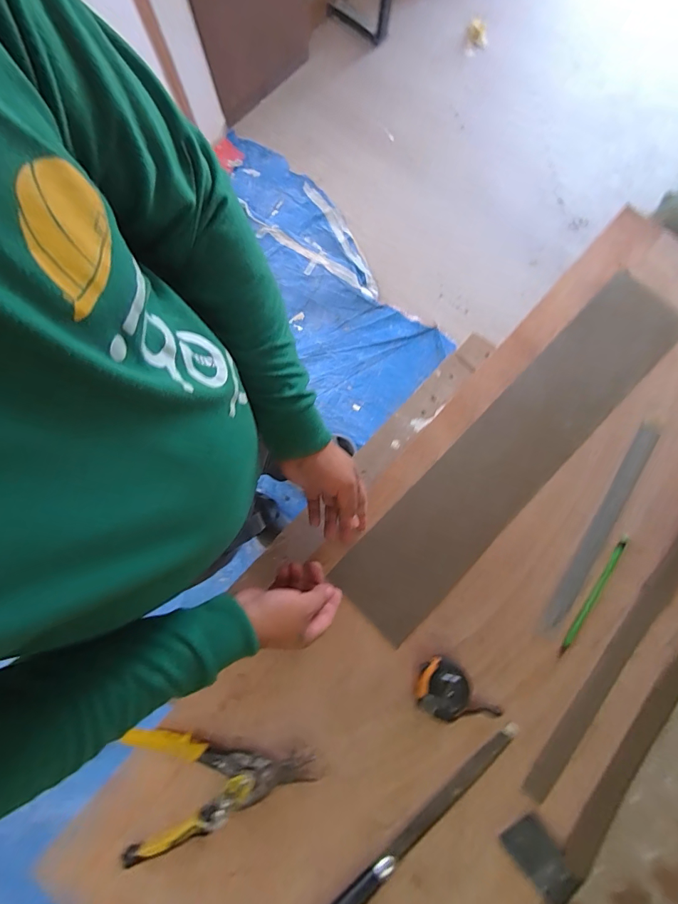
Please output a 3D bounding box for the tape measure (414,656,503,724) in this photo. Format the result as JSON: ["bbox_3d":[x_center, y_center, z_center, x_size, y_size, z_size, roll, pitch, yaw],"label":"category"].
[{"bbox_3d":[0.146,0.296,0.490,0.108,0.031,0.060,25,81,6],"label":"tape measure"}]

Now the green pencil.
[{"bbox_3d":[0.326,0.184,0.522,0.010,0.004,0.172,36,82,7],"label":"green pencil"}]

